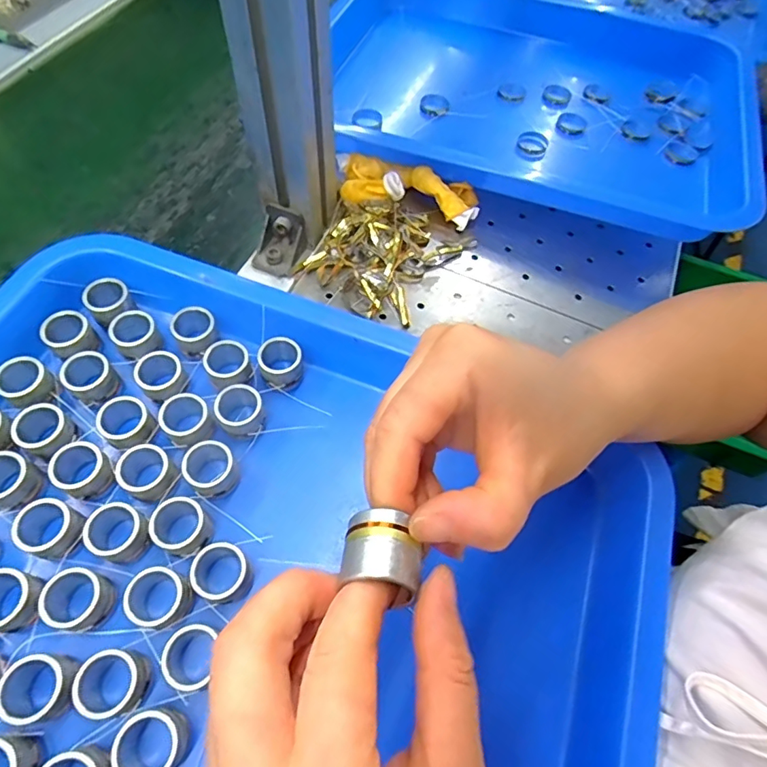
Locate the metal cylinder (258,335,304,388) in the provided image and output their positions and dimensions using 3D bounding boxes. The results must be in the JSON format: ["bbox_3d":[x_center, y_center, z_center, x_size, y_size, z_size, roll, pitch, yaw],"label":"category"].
[{"bbox_3d":[-0.060,-0.014,0.303,0.024,0.020,0.030,-13,60,-9],"label":"metal cylinder"}]

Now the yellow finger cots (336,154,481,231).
[{"bbox_3d":[0.016,-0.148,0.392,0.112,0.019,0.047,14,60,7],"label":"yellow finger cots"}]

